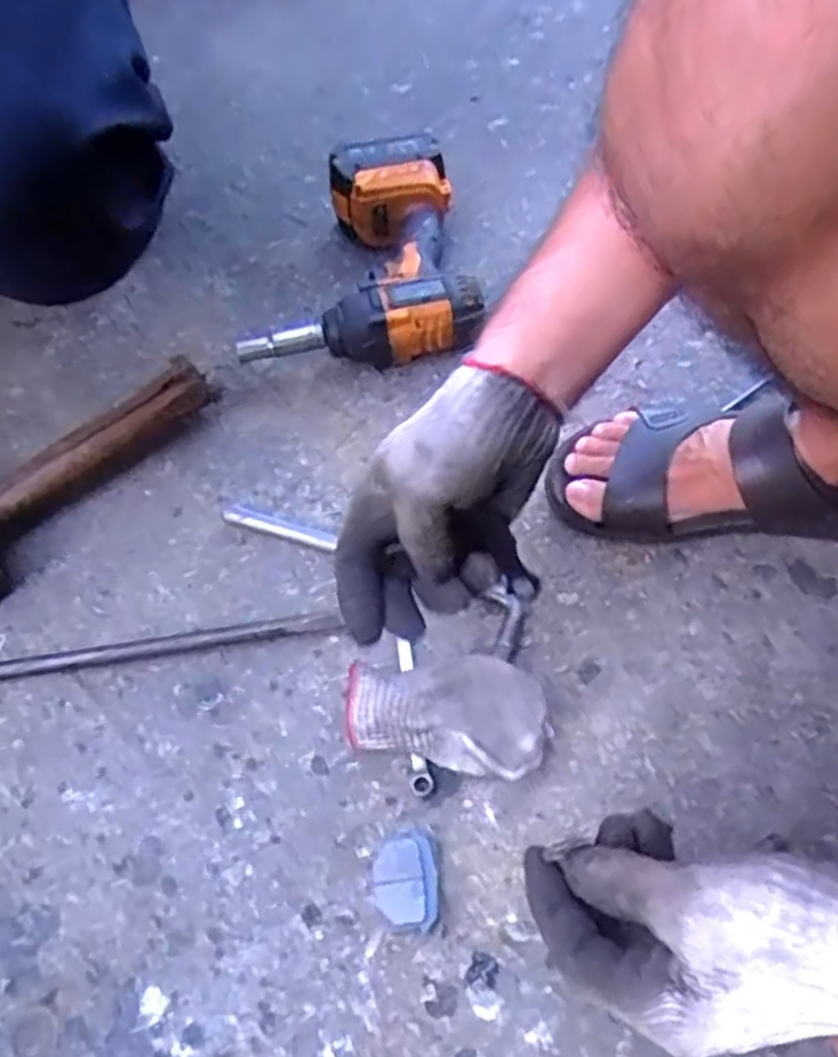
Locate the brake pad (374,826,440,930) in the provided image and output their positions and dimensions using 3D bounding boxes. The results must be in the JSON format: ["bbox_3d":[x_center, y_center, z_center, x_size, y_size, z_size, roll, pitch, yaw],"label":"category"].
[{"bbox_3d":[-0.008,0.198,0.428,0.035,0.013,0.050,-7,56,0],"label":"brake pad"}]

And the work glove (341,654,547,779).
[{"bbox_3d":[0.018,0.108,0.466,0.117,0.047,0.069,10,58,11],"label":"work glove"}]

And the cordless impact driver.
[{"bbox_3d":[-0.059,-0.246,0.693,0.195,0.082,0.235,-8,56,-1],"label":"cordless impact driver"}]

